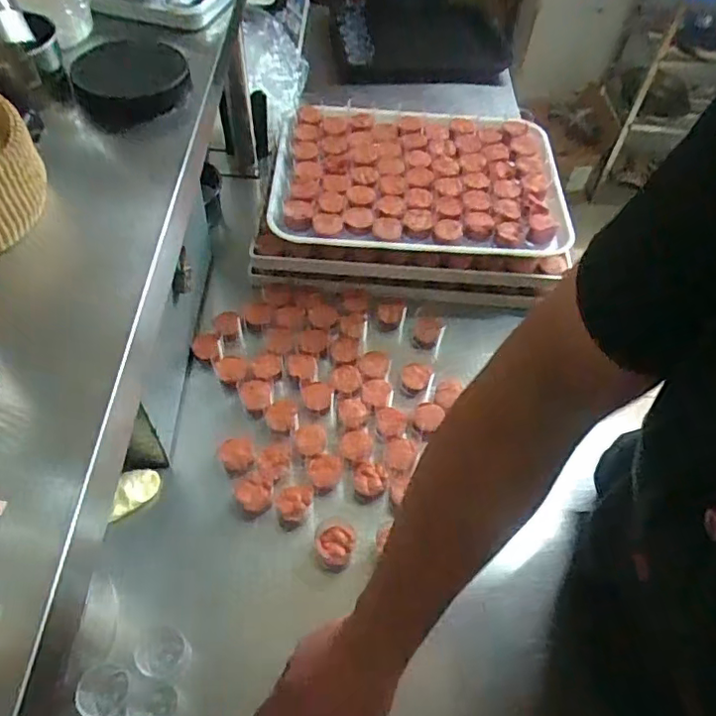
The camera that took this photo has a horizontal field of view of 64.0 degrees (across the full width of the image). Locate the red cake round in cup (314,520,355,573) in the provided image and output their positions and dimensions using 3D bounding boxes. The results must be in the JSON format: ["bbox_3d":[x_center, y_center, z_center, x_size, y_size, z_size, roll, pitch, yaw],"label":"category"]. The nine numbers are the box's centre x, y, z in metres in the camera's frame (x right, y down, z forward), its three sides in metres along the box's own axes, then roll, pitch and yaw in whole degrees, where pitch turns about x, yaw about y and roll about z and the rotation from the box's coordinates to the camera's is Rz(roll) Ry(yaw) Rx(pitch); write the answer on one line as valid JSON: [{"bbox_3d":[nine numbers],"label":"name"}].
[{"bbox_3d":[-0.026,0.208,0.637,0.042,0.024,0.052,4,54,-2],"label":"red cake round in cup"}]

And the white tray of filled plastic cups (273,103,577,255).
[{"bbox_3d":[0.087,-0.281,0.859,0.408,0.034,0.302,2,54,-2],"label":"white tray of filled plastic cups"}]

